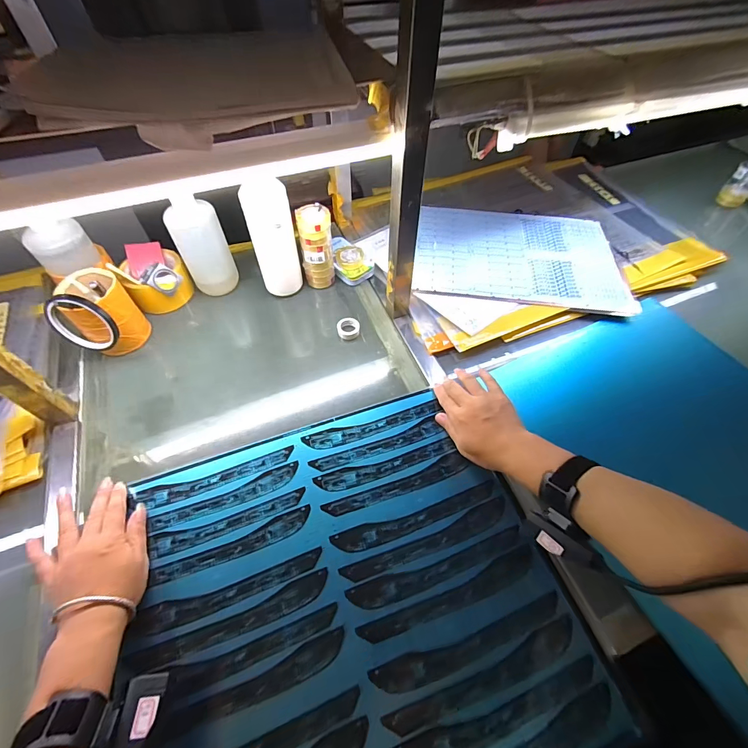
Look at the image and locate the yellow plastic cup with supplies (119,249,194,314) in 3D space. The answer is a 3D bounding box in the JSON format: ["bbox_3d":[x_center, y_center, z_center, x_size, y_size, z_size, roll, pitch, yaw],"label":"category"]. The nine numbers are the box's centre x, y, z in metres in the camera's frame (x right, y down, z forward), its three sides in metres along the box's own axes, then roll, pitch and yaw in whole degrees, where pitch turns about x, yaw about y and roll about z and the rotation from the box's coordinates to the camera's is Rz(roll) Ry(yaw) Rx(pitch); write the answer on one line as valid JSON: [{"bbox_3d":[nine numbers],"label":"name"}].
[{"bbox_3d":[-0.356,-0.153,0.627,0.089,0.063,0.084,-25,60,-17],"label":"yellow plastic cup with supplies"}]

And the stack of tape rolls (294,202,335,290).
[{"bbox_3d":[-0.094,-0.206,0.622,0.050,0.140,0.042,0,56,-2],"label":"stack of tape rolls"}]

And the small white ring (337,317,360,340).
[{"bbox_3d":[-0.041,-0.074,0.607,0.036,0.017,0.033,1,56,-1],"label":"small white ring"}]

